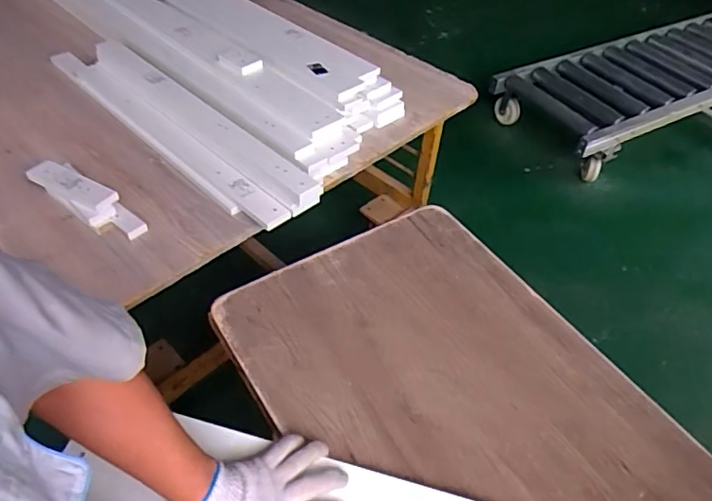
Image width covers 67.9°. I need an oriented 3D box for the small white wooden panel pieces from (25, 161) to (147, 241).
[{"bbox_3d":[-0.535,-0.103,1.048,0.251,0.066,0.073,28,52,21],"label":"small white wooden panel pieces"}]

